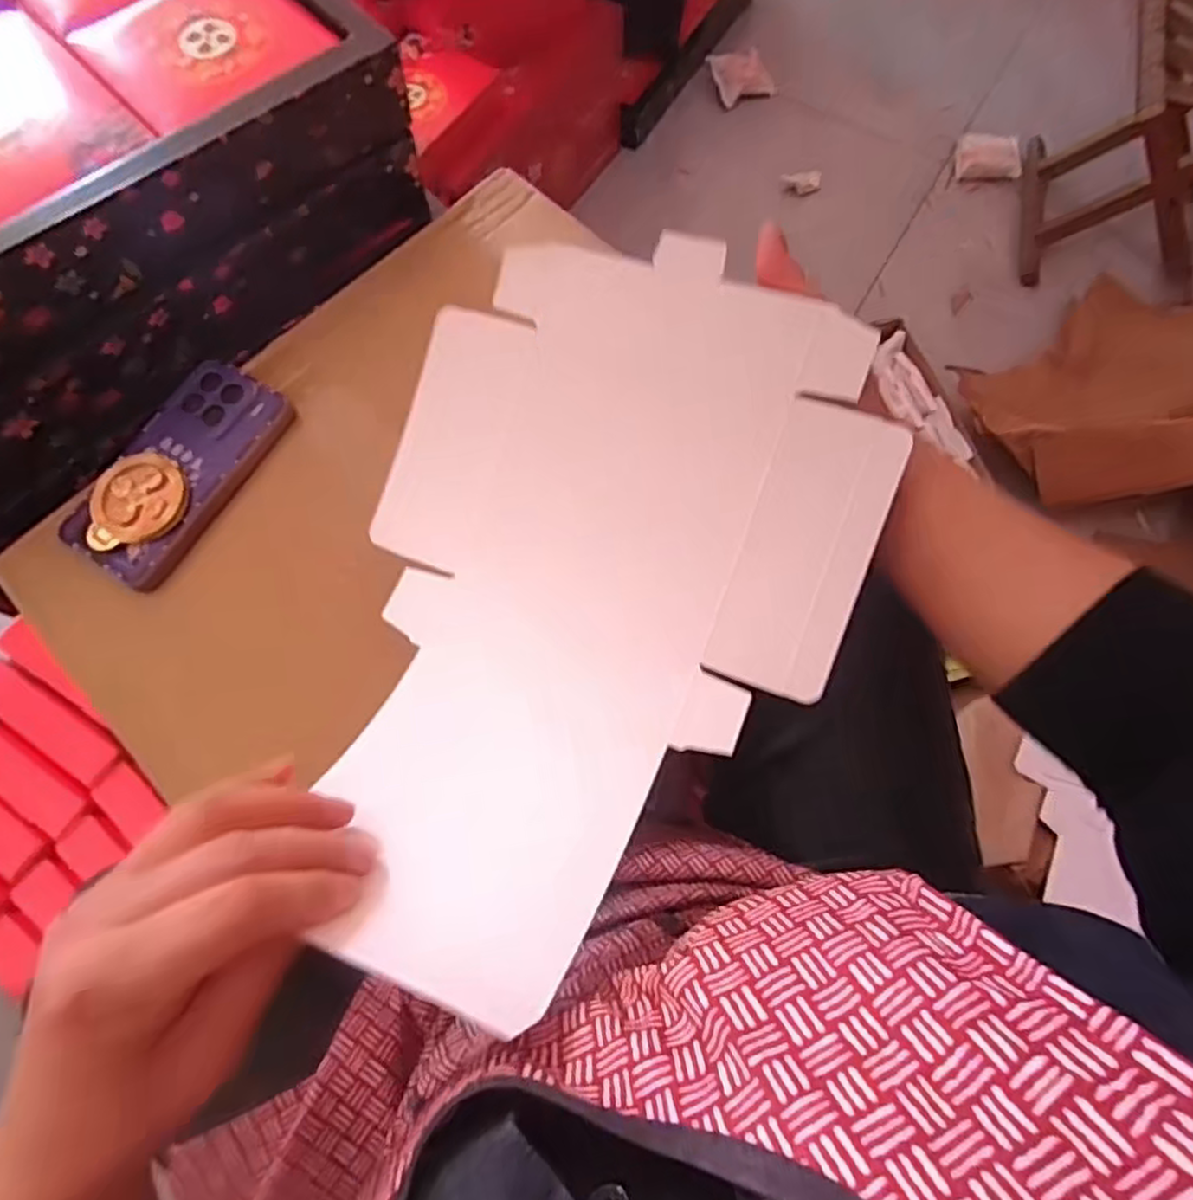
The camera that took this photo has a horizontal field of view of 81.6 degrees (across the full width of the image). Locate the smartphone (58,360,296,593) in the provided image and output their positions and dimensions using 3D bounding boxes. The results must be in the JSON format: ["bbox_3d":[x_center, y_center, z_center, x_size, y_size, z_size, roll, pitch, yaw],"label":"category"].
[{"bbox_3d":[-0.266,-0.084,0.442,0.078,0.017,0.149,31,74,10],"label":"smartphone"}]

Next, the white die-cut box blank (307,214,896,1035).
[{"bbox_3d":[-0.008,-0.004,0.300,0.226,0.090,0.300,19,72,7],"label":"white die-cut box blank"}]

